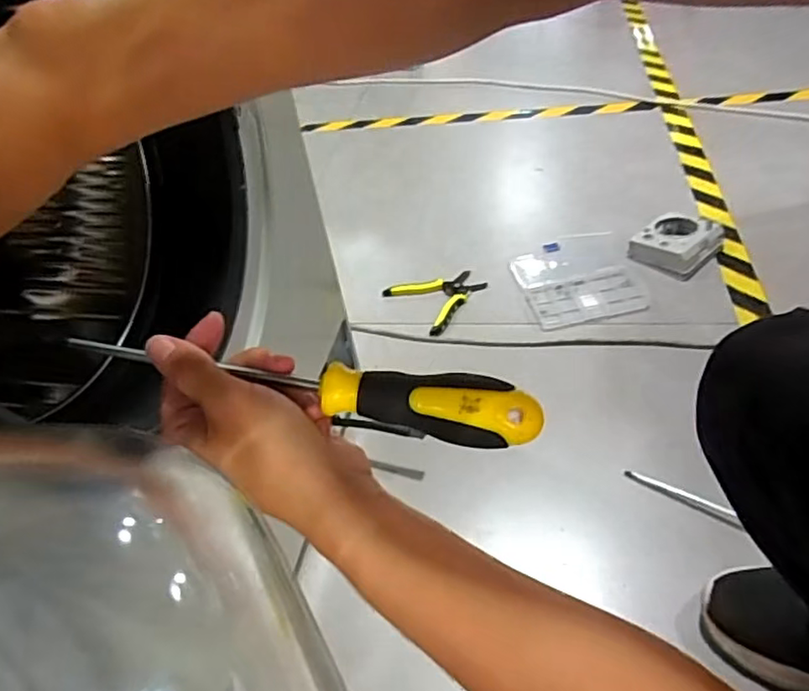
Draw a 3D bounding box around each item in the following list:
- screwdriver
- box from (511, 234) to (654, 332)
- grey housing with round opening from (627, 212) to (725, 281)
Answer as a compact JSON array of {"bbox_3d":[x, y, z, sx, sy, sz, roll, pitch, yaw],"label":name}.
[{"bbox_3d":[-0.051,0.016,0.297,0.230,0.025,0.027,9,45,9],"label":"screwdriver"},{"bbox_3d":[0.290,-0.118,1.019,0.192,0.020,0.225,-10,42,0],"label":"box"},{"bbox_3d":[0.457,-0.175,1.015,0.141,0.041,0.118,-36,48,-26],"label":"grey housing with round opening"}]

